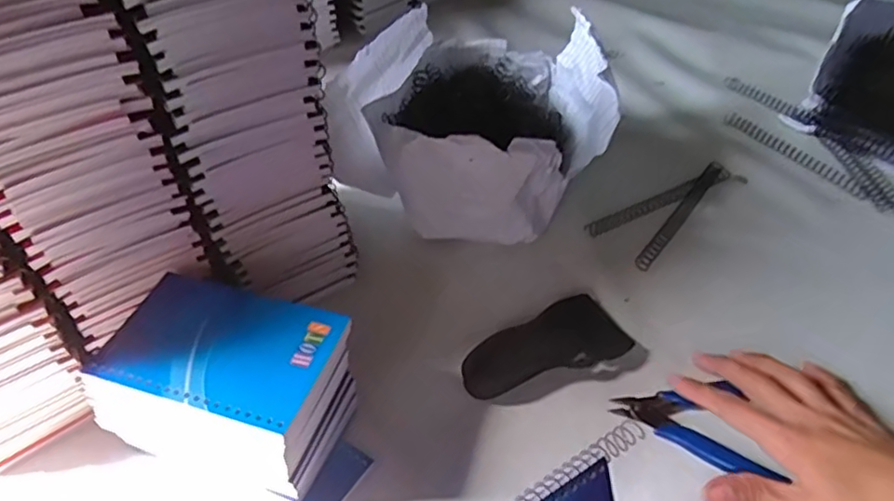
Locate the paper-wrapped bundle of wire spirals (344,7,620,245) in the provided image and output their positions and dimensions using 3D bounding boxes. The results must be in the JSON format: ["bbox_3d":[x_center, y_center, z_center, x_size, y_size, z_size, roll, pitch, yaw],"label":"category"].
[{"bbox_3d":[0.037,-0.117,0.550,0.201,0.117,0.193,-1,47,1],"label":"paper-wrapped bundle of wire spirals"}]

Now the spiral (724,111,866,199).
[{"bbox_3d":[0.335,-0.095,0.600,0.018,0.008,0.150,-27,52,-21],"label":"spiral"}]

